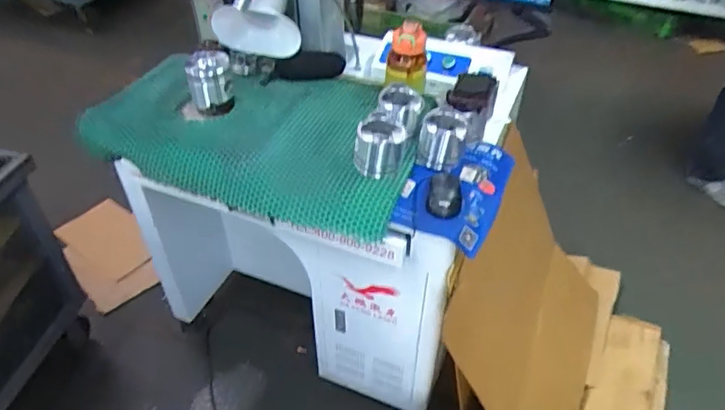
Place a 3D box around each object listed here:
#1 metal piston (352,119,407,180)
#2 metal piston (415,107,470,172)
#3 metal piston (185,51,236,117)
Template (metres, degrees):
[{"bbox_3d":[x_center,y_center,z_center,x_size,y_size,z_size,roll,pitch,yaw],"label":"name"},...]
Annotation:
[{"bbox_3d":[0.032,-0.110,1.014,0.093,0.077,0.093,1,43,1],"label":"metal piston"},{"bbox_3d":[0.160,-0.128,1.057,0.096,0.089,0.103,12,44,13],"label":"metal piston"},{"bbox_3d":[-0.328,-0.263,1.146,0.087,0.113,0.081,-8,43,-9],"label":"metal piston"}]

